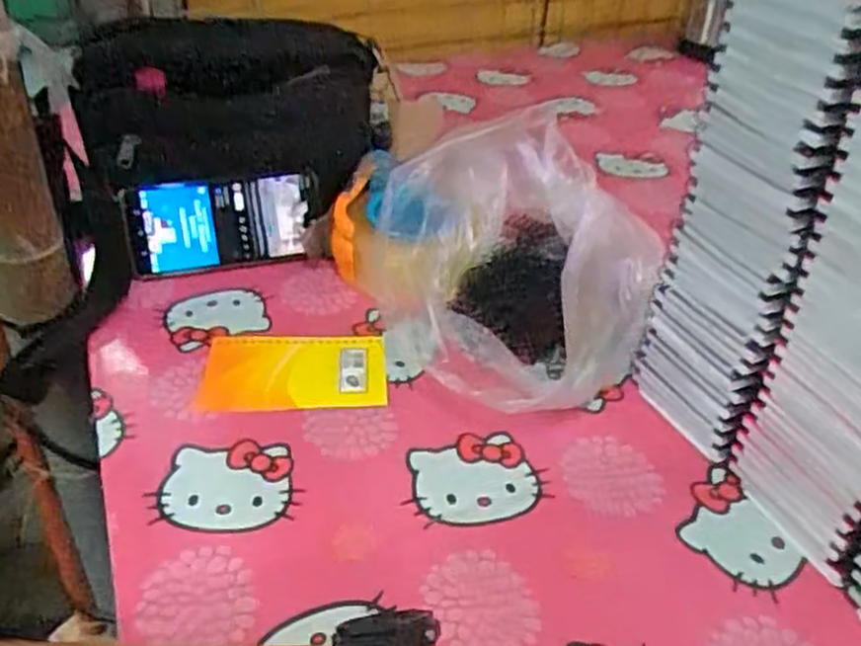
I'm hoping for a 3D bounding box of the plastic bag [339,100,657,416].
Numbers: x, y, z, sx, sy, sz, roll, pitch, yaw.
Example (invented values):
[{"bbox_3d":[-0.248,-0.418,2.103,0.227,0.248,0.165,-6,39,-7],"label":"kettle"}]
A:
[{"bbox_3d":[0.050,-0.055,0.615,0.234,0.098,0.302,-3,37,-7],"label":"plastic bag"}]

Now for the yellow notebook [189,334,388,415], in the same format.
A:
[{"bbox_3d":[-0.099,0.036,0.573,0.131,0.007,0.081,-2,37,-5],"label":"yellow notebook"}]

